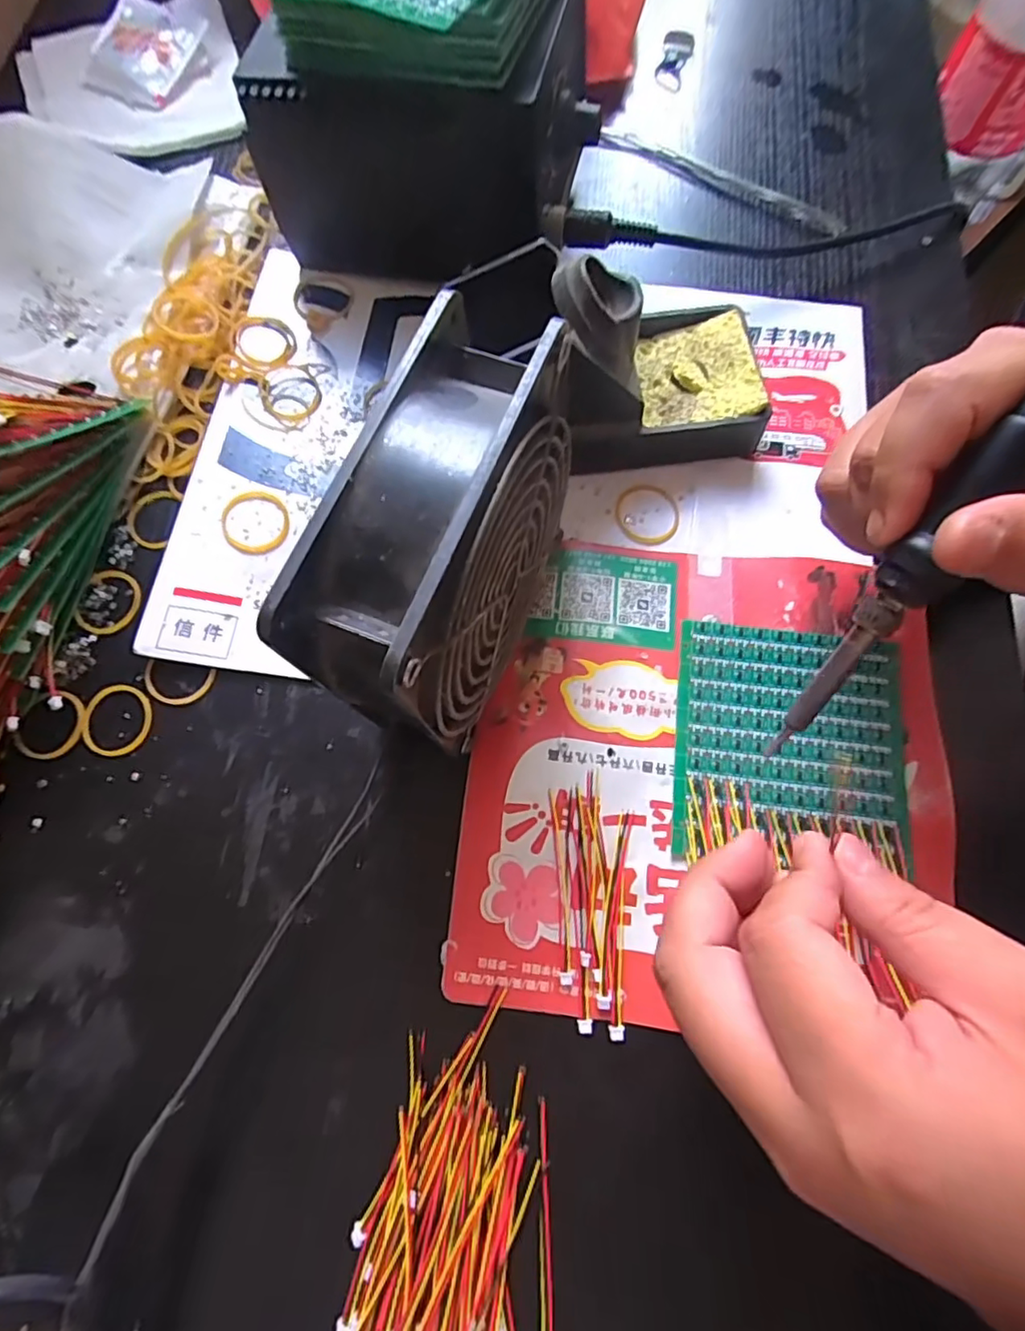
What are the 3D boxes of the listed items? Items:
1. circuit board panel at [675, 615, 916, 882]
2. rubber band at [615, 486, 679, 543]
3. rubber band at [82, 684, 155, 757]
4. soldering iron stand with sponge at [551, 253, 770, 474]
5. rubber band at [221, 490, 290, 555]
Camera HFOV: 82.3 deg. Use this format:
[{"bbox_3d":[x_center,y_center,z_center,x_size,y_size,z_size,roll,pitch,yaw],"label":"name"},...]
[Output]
[{"bbox_3d":[0.116,0.030,0.247,0.091,0.004,0.093,6,75,4],"label":"circuit board panel"},{"bbox_3d":[0.065,-0.073,0.284,0.031,0.004,0.033,16,73,3],"label":"rubber band"},{"bbox_3d":[-0.172,0.023,0.254,0.030,0.004,0.030,-6,73,-4],"label":"rubber band"},{"bbox_3d":[0.065,-0.142,0.264,0.097,0.076,0.069,-5,73,-3],"label":"soldering iron stand with sponge"},{"bbox_3d":[-0.122,-0.068,0.278,0.030,0.004,0.032,0,73,-2],"label":"rubber band"}]

